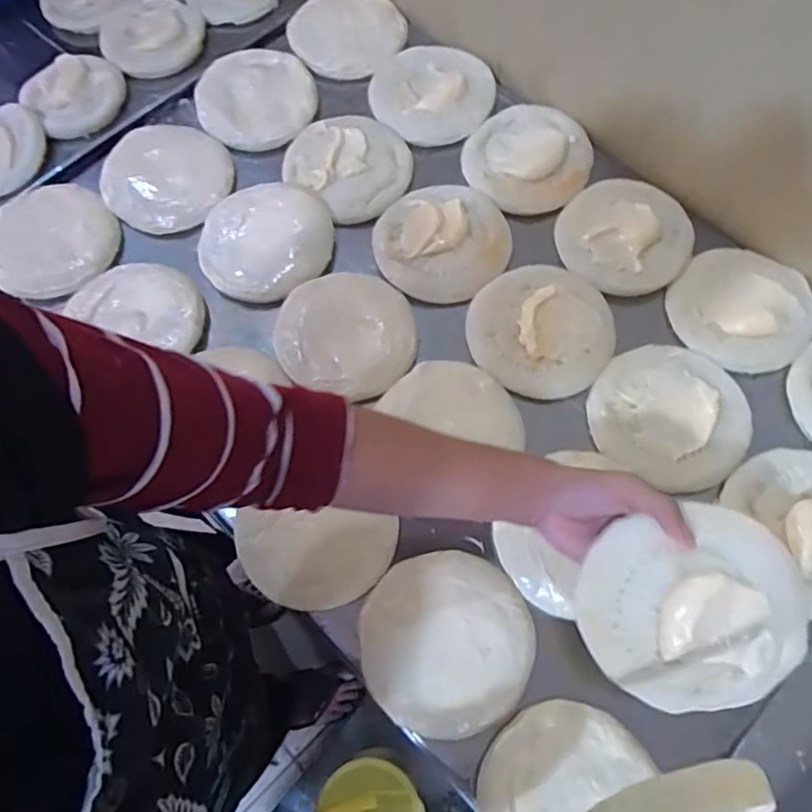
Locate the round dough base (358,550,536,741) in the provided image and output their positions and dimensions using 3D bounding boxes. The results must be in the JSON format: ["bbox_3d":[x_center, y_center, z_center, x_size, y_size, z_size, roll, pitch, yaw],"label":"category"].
[{"bbox_3d":[0.035,0.198,0.526,0.142,0.011,0.142,-1,68,1],"label":"round dough base"}]

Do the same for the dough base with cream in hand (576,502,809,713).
[{"bbox_3d":[0.203,0.149,0.444,0.145,0.018,0.138,1,95,13],"label":"dough base with cream in hand"}]

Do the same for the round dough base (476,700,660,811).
[{"bbox_3d":[0.131,0.307,0.475,0.131,0.022,0.140,-1,68,1],"label":"round dough base"}]

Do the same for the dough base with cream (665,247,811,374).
[{"bbox_3d":[0.351,-0.106,0.642,0.135,0.011,0.136,-1,68,1],"label":"dough base with cream"}]

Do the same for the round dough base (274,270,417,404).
[{"bbox_3d":[-0.062,-0.082,0.649,0.142,0.019,0.143,-1,68,1],"label":"round dough base"}]

